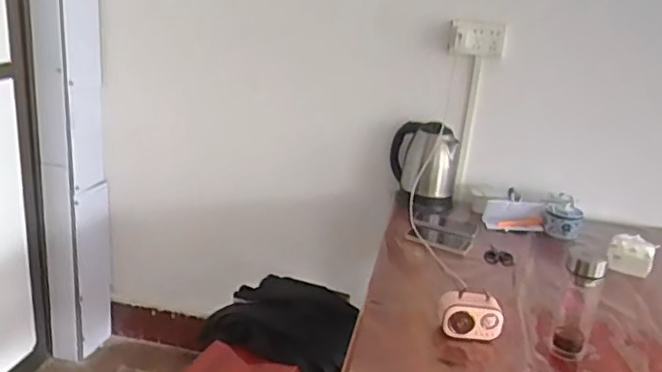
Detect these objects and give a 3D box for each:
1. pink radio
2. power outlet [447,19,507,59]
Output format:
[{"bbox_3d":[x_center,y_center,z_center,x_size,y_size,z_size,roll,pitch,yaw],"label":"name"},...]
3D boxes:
[{"bbox_3d":[0.255,0.238,1.103,0.116,0.086,0.054,9,20,13],"label":"pink radio"},{"bbox_3d":[0.373,-0.377,1.544,0.137,0.089,0.049,8,19,11],"label":"power outlet"}]

